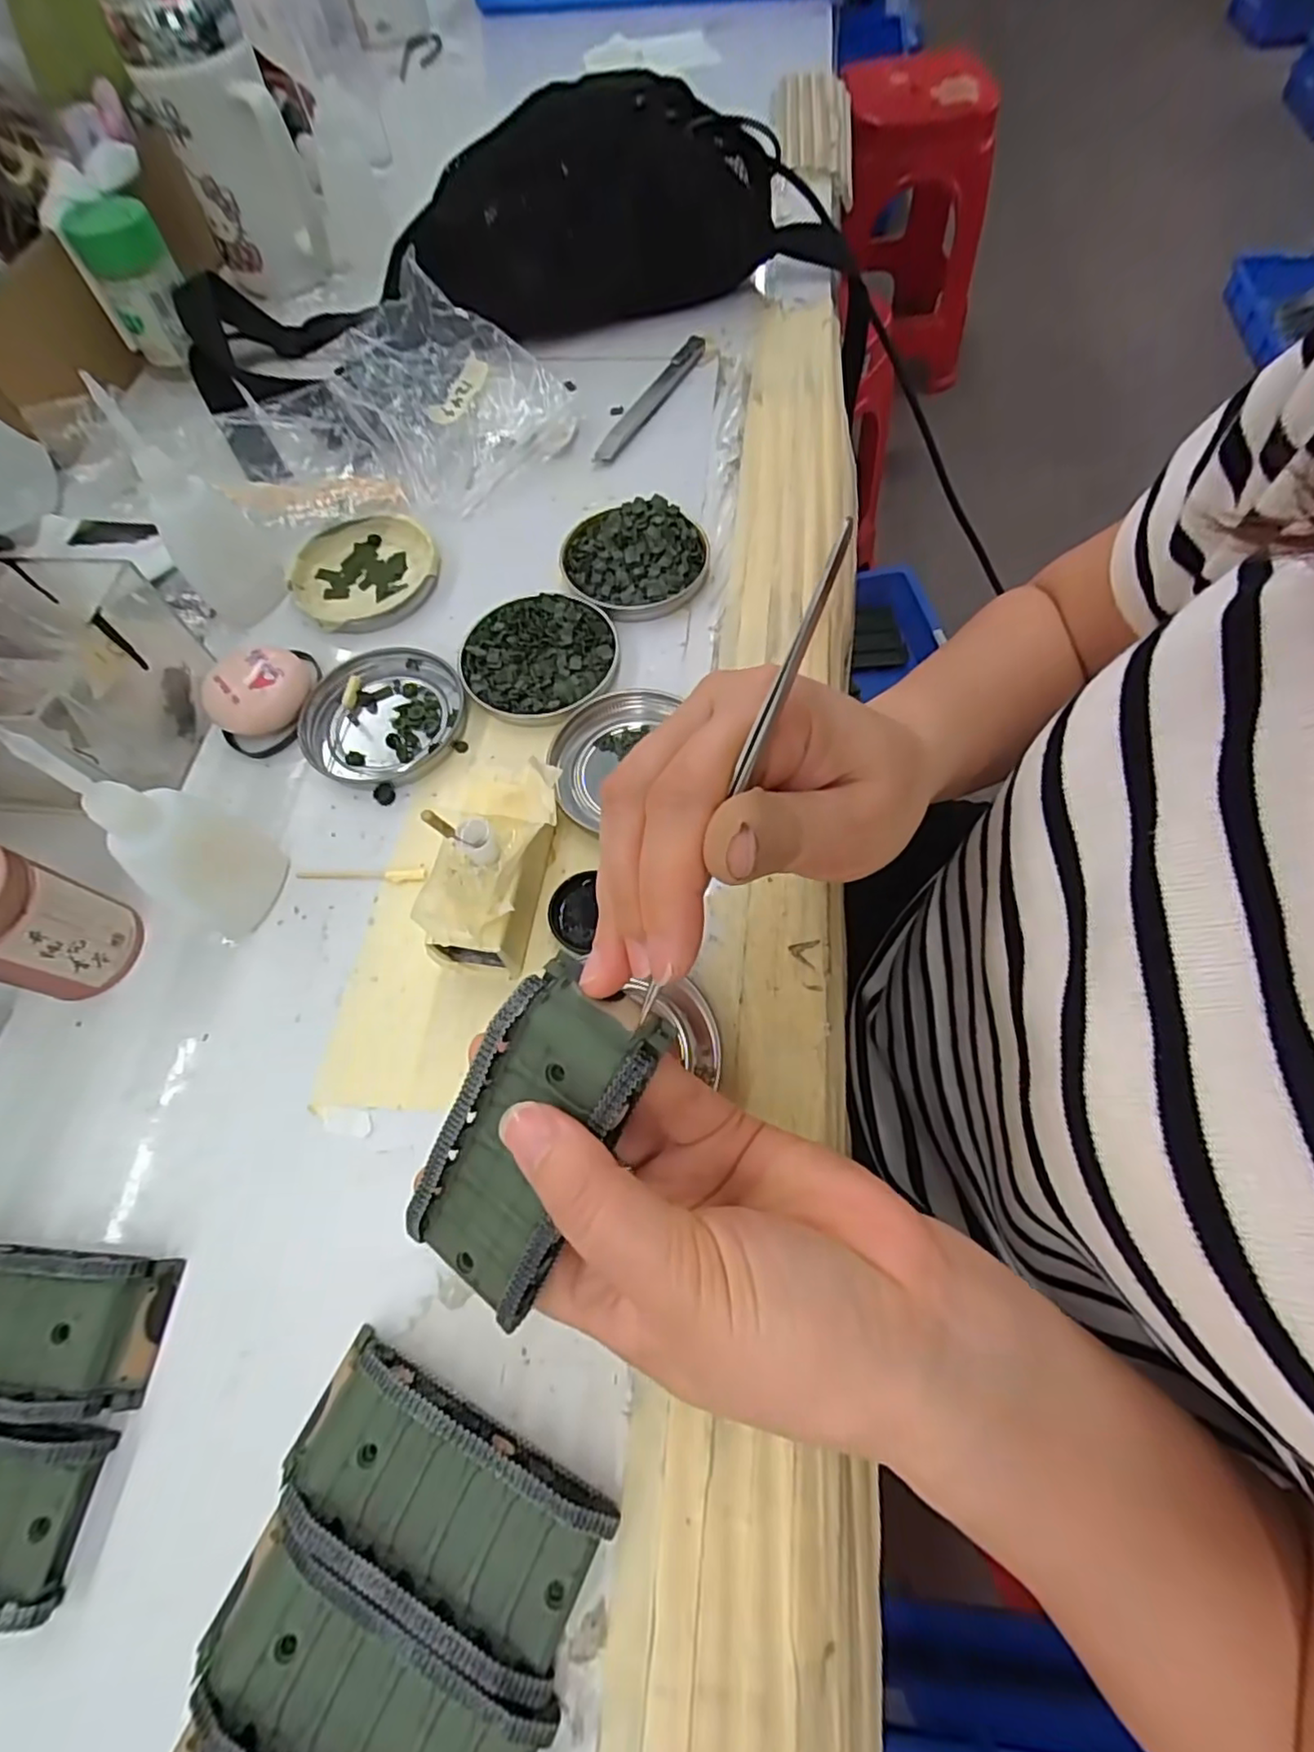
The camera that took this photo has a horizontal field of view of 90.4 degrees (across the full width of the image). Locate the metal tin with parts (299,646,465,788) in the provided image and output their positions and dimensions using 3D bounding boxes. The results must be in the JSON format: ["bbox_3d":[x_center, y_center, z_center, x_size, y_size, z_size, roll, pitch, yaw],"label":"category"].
[{"bbox_3d":[-0.136,-0.079,0.323,0.075,0.008,0.077,-1,66,3],"label":"metal tin with parts"}]

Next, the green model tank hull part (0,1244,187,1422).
[{"bbox_3d":[-0.217,0.150,0.219,0.096,0.020,0.044,3,67,4],"label":"green model tank hull part"}]

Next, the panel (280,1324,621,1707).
[{"bbox_3d":[-0.065,0.184,0.195,0.095,0.019,0.044,24,70,13],"label":"panel"}]

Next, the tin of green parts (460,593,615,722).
[{"bbox_3d":[-0.059,-0.110,0.329,0.076,0.010,0.074,-1,66,3],"label":"tin of green parts"}]

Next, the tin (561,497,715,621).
[{"bbox_3d":[-0.012,-0.172,0.351,0.076,0.012,0.075,-1,66,3],"label":"tin"}]

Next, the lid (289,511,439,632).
[{"bbox_3d":[-0.161,-0.167,0.363,0.079,0.012,0.073,-18,67,-5],"label":"lid"}]

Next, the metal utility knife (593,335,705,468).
[{"bbox_3d":[-0.005,-0.306,0.417,0.018,0.006,0.133,25,70,13],"label":"metal utility knife"}]

